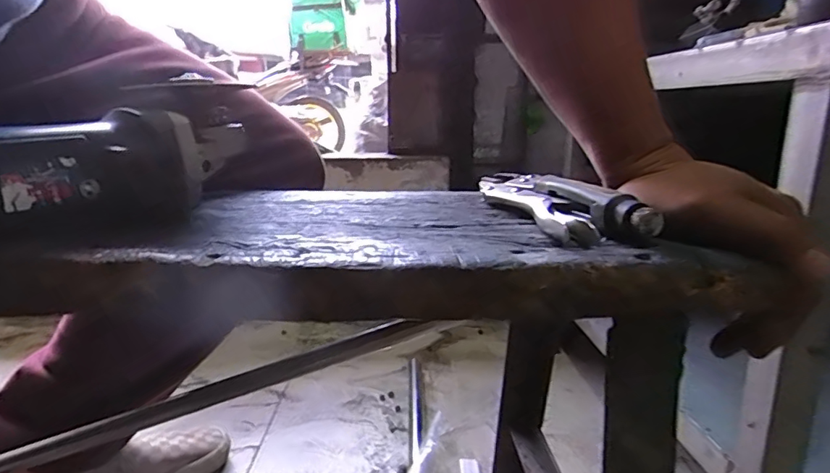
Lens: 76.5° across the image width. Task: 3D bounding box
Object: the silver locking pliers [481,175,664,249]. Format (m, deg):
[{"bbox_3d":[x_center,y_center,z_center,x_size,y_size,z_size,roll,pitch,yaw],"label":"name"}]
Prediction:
[{"bbox_3d":[0.088,-0.029,0.380,0.044,0.027,0.209,-3,14,-12],"label":"silver locking pliers"}]

